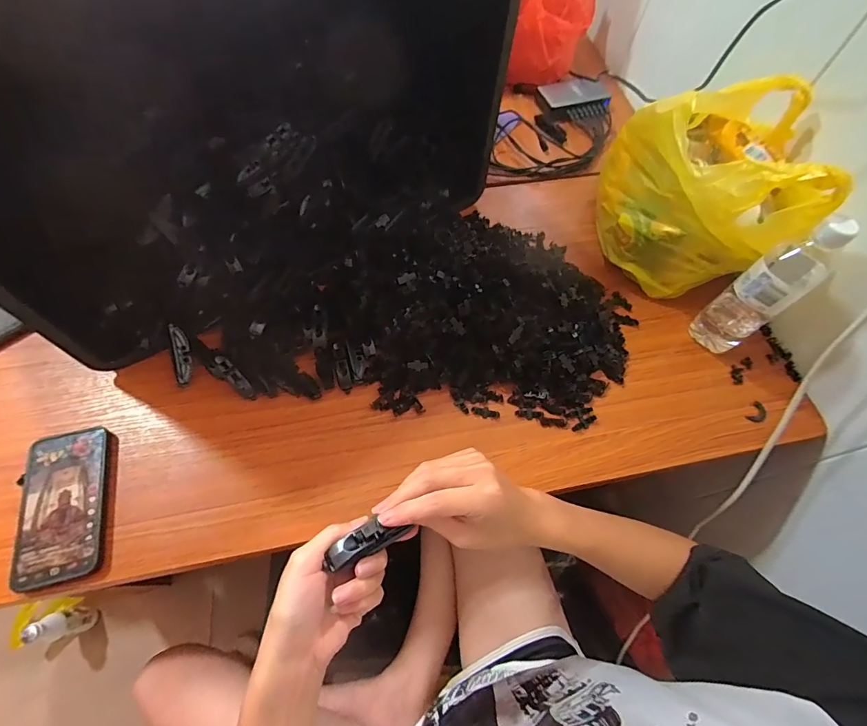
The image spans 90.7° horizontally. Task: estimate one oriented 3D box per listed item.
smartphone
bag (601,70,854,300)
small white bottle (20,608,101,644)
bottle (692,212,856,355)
[{"bbox_3d":[-0.403,0.154,0.468,0.088,0.016,0.159,-10,64,-8],"label":"smartphone"},{"bbox_3d":[0.327,-0.225,0.553,0.185,0.211,0.222,16,63,5],"label":"bag"},{"bbox_3d":[-0.754,0.535,0.877,0.051,0.149,0.052,-5,63,-6],"label":"small white bottle"},{"bbox_3d":[0.390,-0.085,0.502,0.069,0.204,0.061,-35,70,-19],"label":"bottle"}]

